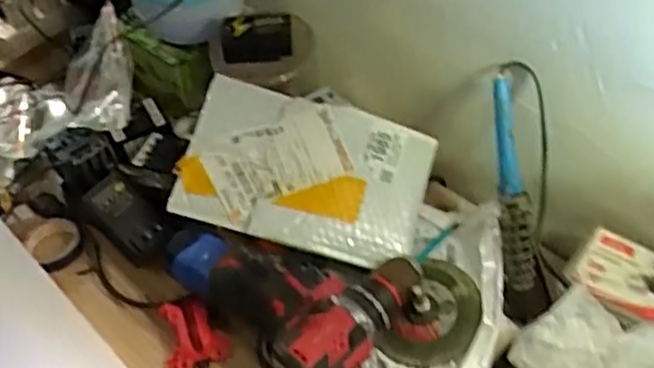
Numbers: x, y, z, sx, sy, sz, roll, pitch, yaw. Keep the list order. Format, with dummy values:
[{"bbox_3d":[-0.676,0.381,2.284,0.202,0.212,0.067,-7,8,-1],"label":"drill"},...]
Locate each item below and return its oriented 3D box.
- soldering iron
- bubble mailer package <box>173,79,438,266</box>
[{"bbox_3d":[0.164,0.001,0.614,0.023,0.025,0.189,-7,93,-4],"label":"soldering iron"},{"bbox_3d":[-0.020,-0.012,0.655,0.226,0.026,0.147,17,68,0],"label":"bubble mailer package"}]

